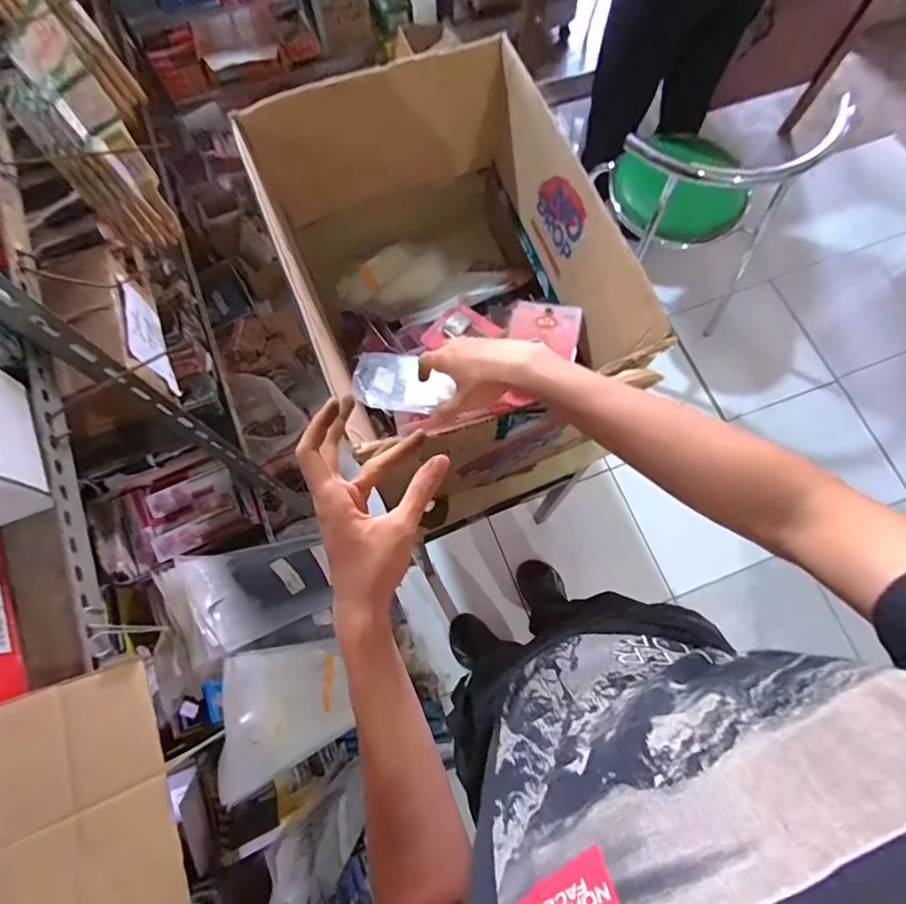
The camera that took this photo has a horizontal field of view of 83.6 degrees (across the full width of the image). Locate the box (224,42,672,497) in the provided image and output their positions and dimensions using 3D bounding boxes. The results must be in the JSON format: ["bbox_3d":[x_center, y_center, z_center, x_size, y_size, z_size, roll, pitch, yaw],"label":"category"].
[{"bbox_3d":[-0.004,-0.217,0.683,0.318,0.300,0.487,-17,73,-6],"label":"box"}]

